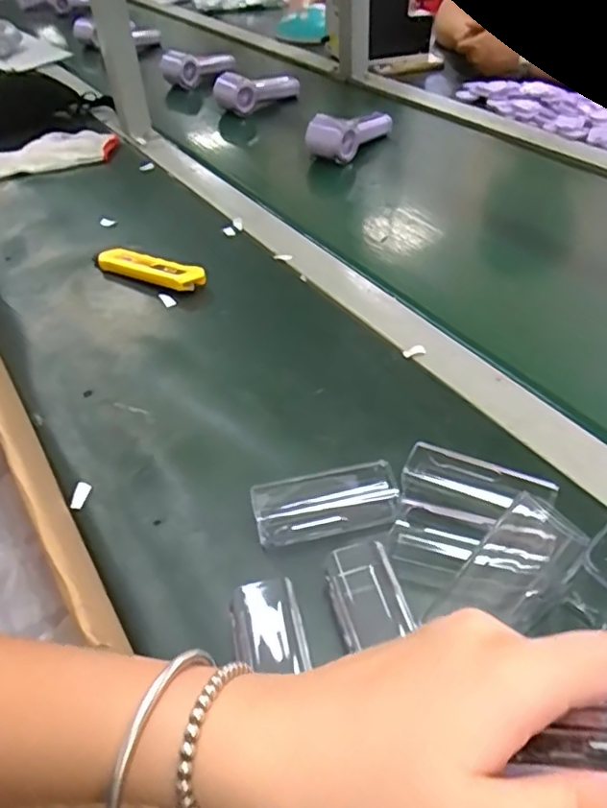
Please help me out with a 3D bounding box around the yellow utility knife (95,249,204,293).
[{"bbox_3d":[-0.168,-0.145,0.670,0.135,0.026,0.031,19,48,23],"label":"yellow utility knife"}]

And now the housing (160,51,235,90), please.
[{"bbox_3d":[-0.217,-0.701,1.249,0.079,0.055,0.206,13,46,18],"label":"housing"}]

